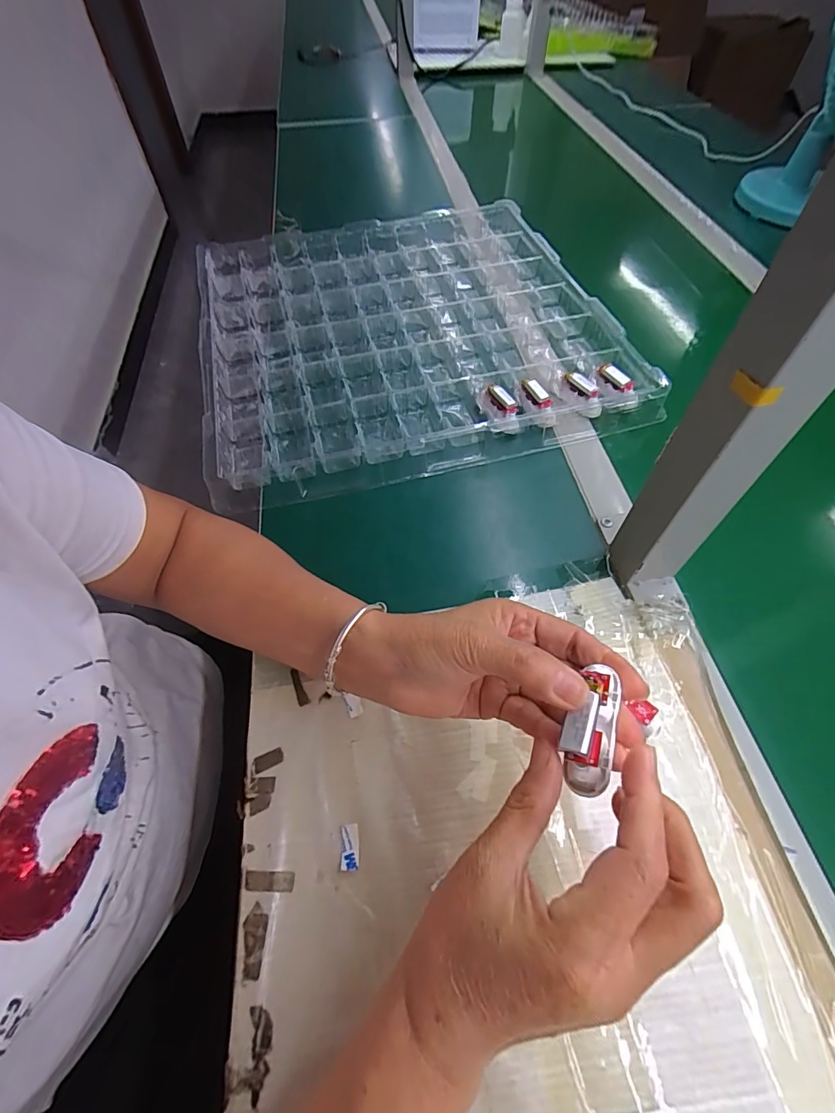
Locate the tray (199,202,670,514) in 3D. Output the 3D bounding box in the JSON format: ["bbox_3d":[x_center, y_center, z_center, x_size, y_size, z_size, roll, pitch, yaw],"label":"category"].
[{"bbox_3d":[-0.021,-0.288,0.571,0.466,0.036,0.486,-13,58,-7],"label":"tray"}]

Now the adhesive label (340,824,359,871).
[{"bbox_3d":[-0.041,0.178,0.283,0.011,0.004,0.024,-2,57,0],"label":"adhesive label"}]

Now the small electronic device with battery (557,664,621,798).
[{"bbox_3d":[0.083,0.082,0.220,0.026,0.022,0.054,20,60,13],"label":"small electronic device with battery"}]

